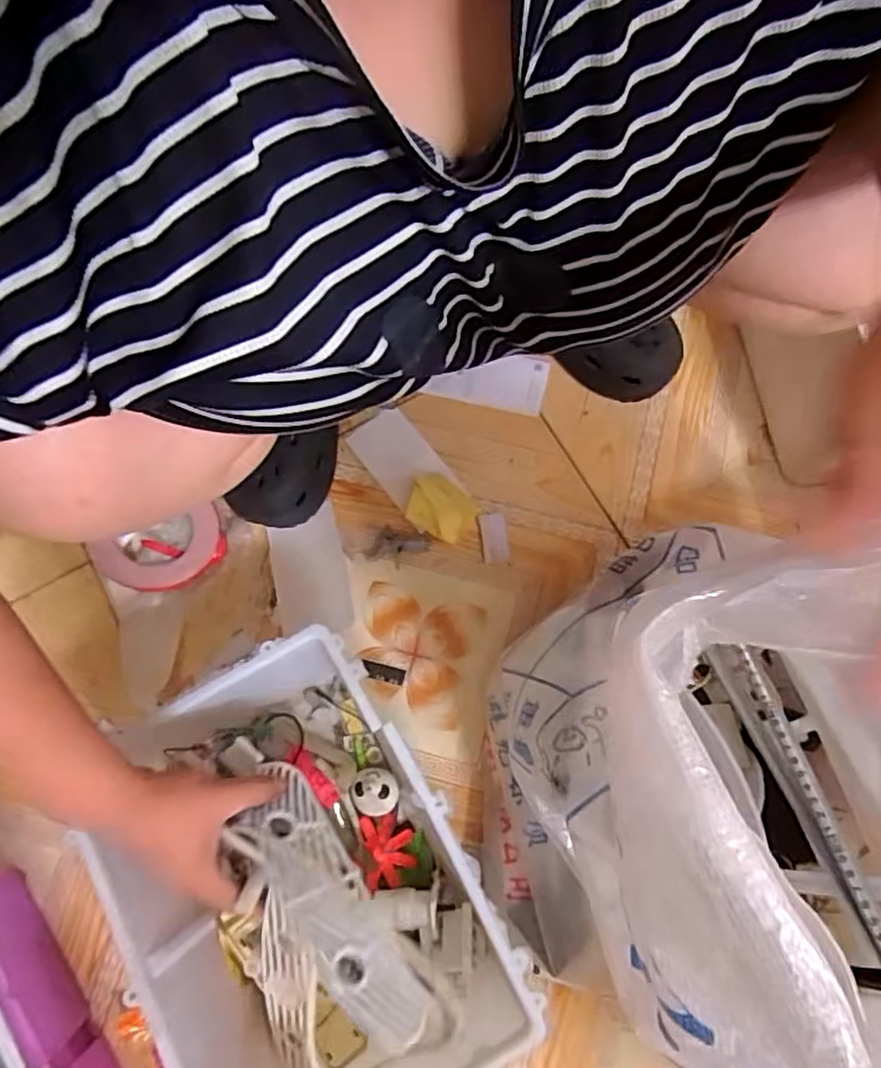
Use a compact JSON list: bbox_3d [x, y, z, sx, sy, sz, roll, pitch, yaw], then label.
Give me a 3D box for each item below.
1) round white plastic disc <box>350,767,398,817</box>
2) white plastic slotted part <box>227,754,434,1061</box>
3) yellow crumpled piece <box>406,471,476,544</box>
[{"bbox_3d":[-0.063,0.243,0.609,0.044,0.023,0.042,-4,75,-1],"label":"round white plastic disc"},{"bbox_3d":[-0.083,0.257,0.463,0.209,0.064,0.015,45,123,34],"label":"white plastic slotted part"},{"bbox_3d":[0.003,-0.032,0.666,0.065,0.054,0.062,28,77,7],"label":"yellow crumpled piece"}]

